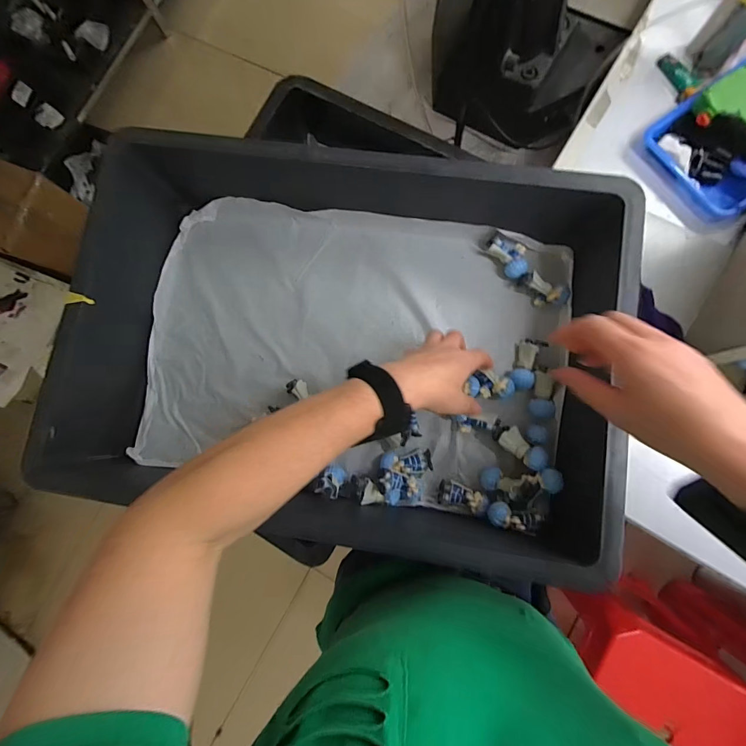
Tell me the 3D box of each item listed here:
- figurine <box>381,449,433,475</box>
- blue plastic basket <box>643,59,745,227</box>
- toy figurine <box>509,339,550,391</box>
[{"bbox_3d":[0.042,0.108,0.444,0.064,0.022,0.028,1,83,-13],"label":"figurine"},{"bbox_3d":[0.527,-0.337,0.521,0.223,0.055,0.205,-36,79,1],"label":"blue plastic basket"},{"bbox_3d":[0.191,-0.011,0.460,0.030,0.022,0.063,15,84,9],"label":"toy figurine"}]

